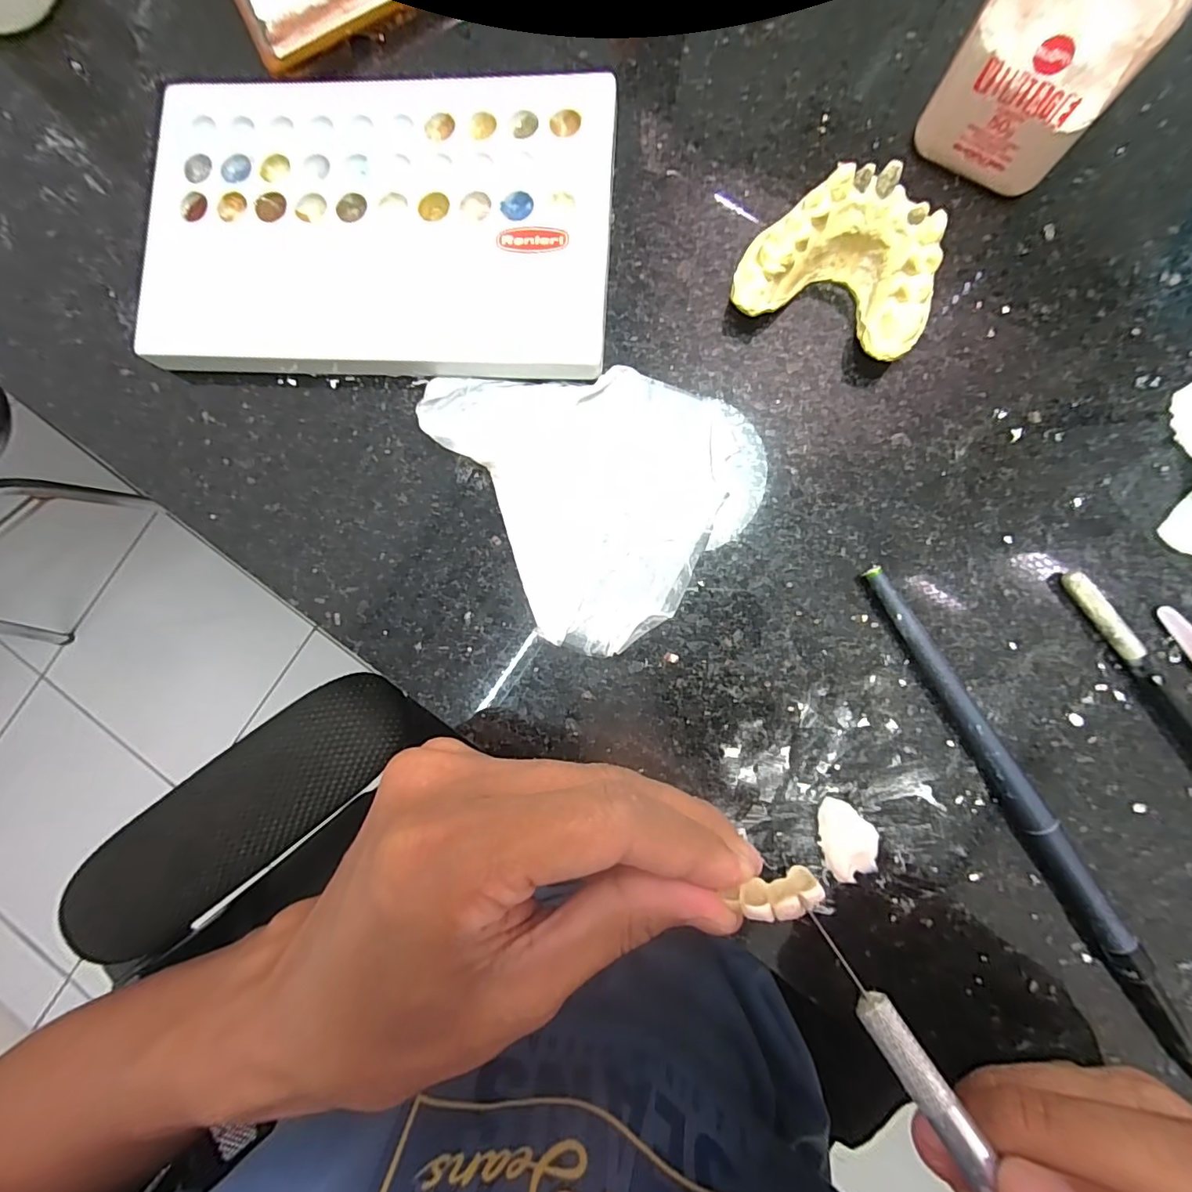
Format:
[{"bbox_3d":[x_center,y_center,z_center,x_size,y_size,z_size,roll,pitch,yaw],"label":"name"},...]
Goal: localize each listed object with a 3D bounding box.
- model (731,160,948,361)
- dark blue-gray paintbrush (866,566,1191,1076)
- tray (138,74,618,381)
[{"bbox_3d":[0.072,-0.096,0.151,0.054,0.026,0.037,23,89,5],"label":"model"},{"bbox_3d":[0.123,0.063,0.147,0.009,0.010,0.160,-32,86,2],"label":"dark blue-gray paintbrush"},{"bbox_3d":[-0.070,-0.121,0.169,0.148,0.012,0.094,4,88,4],"label":"tray"}]

